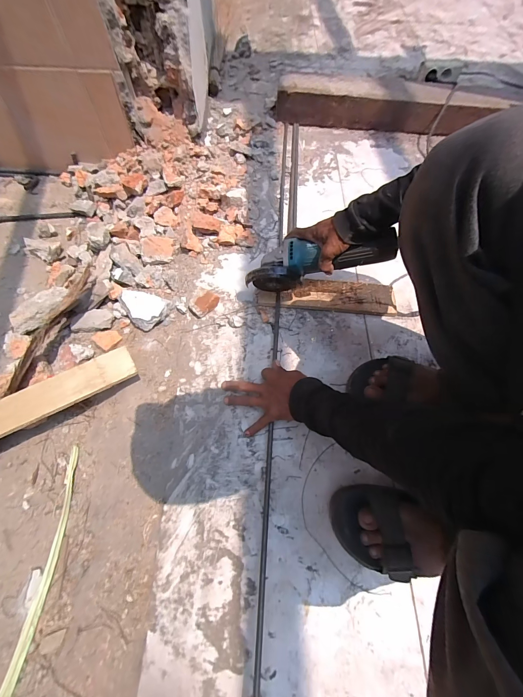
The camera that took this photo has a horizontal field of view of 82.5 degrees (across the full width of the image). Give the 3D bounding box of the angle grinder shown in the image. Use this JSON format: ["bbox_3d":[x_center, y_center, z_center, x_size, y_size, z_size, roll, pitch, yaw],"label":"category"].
[{"bbox_3d":[0.106,-0.159,0.557,0.260,0.090,0.074,-7,64,19],"label":"angle grinder"}]

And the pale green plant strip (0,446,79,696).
[{"bbox_3d":[-0.364,0.430,0.434,0.054,0.013,0.539,9,66,3],"label":"pale green plant strip"}]

